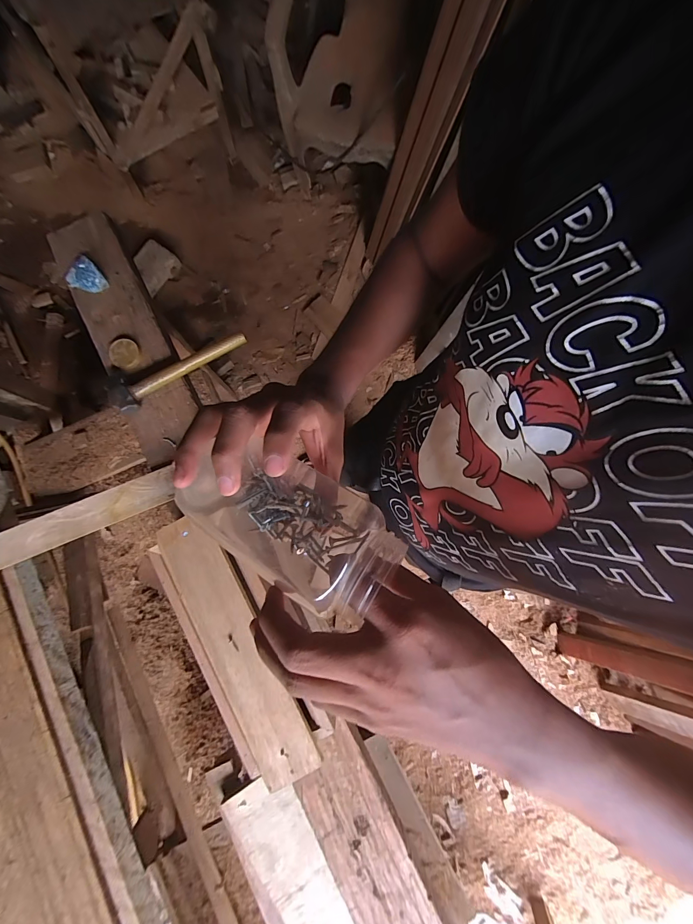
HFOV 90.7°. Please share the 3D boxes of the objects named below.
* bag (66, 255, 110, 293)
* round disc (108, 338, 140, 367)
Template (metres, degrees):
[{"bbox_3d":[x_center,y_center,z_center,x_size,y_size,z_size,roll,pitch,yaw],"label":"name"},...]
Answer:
[{"bbox_3d":[-0.546,-0.386,0.714,0.065,0.026,0.072,-41,82,-7],"label":"bag"},{"bbox_3d":[-0.466,-0.227,0.713,0.060,0.014,0.057,0,80,0],"label":"round disc"}]

